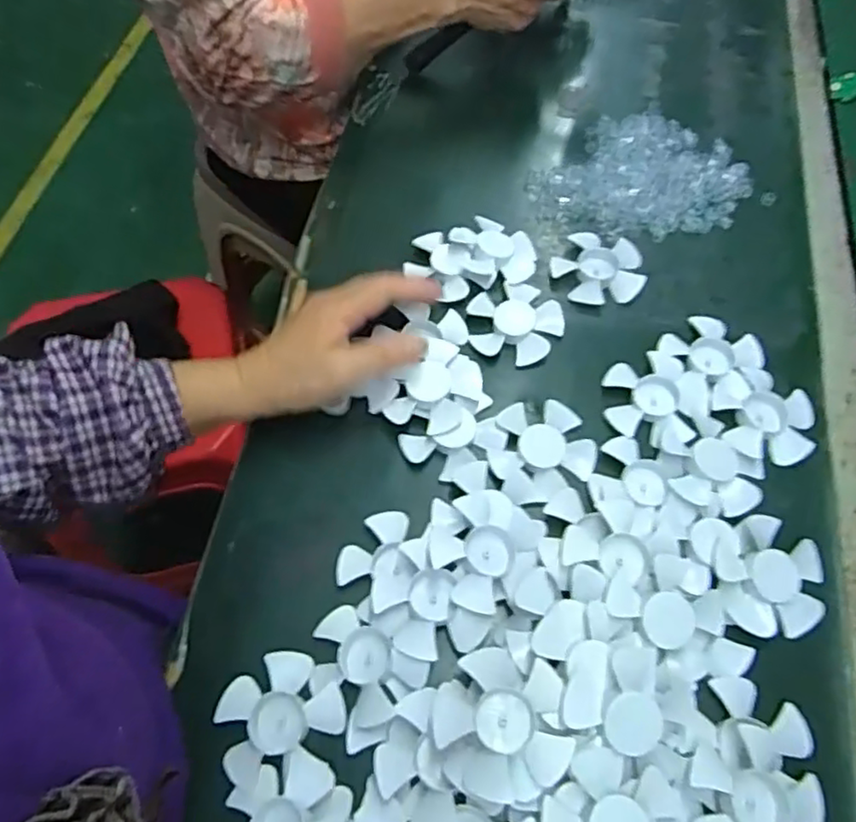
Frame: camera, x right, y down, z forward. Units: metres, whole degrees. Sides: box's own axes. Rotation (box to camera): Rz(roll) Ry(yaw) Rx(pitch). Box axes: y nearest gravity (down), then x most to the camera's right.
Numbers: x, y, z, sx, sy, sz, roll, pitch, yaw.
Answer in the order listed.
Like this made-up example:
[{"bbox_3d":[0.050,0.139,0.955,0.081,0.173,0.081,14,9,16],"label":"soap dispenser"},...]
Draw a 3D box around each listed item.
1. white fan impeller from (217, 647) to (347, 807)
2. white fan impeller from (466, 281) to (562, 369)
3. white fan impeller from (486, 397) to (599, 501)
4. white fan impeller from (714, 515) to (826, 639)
[{"bbox_3d":[-0.082,0.172,0.362,0.070,0.017,0.070,8,62,4],"label":"white fan impeller"},{"bbox_3d":[0.065,-0.068,0.491,0.069,0.015,0.063,21,64,11],"label":"white fan impeller"},{"bbox_3d":[0.075,0.024,0.441,0.067,0.014,0.064,0,61,0],"label":"white fan impeller"},{"bbox_3d":[0.207,0.099,0.393,0.067,0.014,0.066,0,61,0],"label":"white fan impeller"}]

